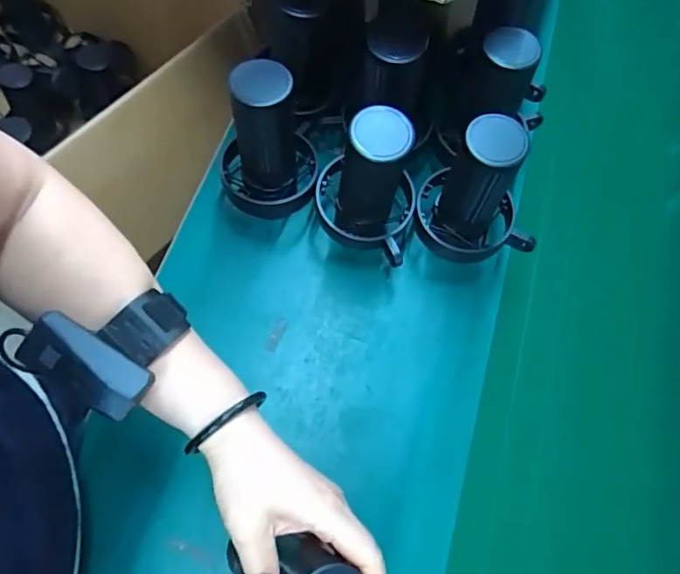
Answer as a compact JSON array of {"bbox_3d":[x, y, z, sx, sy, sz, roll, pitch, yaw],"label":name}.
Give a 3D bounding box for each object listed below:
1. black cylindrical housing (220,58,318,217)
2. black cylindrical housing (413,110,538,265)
[{"bbox_3d":[-0.071,-0.141,0.503,0.094,0.161,0.113,-10,67,-7],"label":"black cylindrical housing"},{"bbox_3d":[0.134,-0.097,0.489,0.111,0.132,0.099,-3,66,-4],"label":"black cylindrical housing"}]

